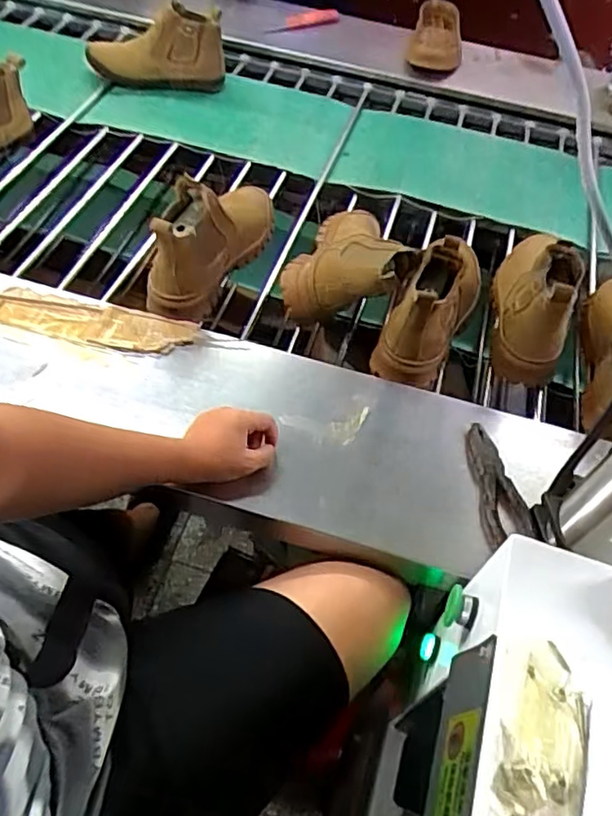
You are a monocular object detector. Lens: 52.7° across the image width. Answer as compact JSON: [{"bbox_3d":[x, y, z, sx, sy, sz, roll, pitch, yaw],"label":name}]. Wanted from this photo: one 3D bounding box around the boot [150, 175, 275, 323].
[{"bbox_3d":[-0.133,-0.255,0.873,0.086,0.154,0.259,24,57,12],"label":"boot"}]

